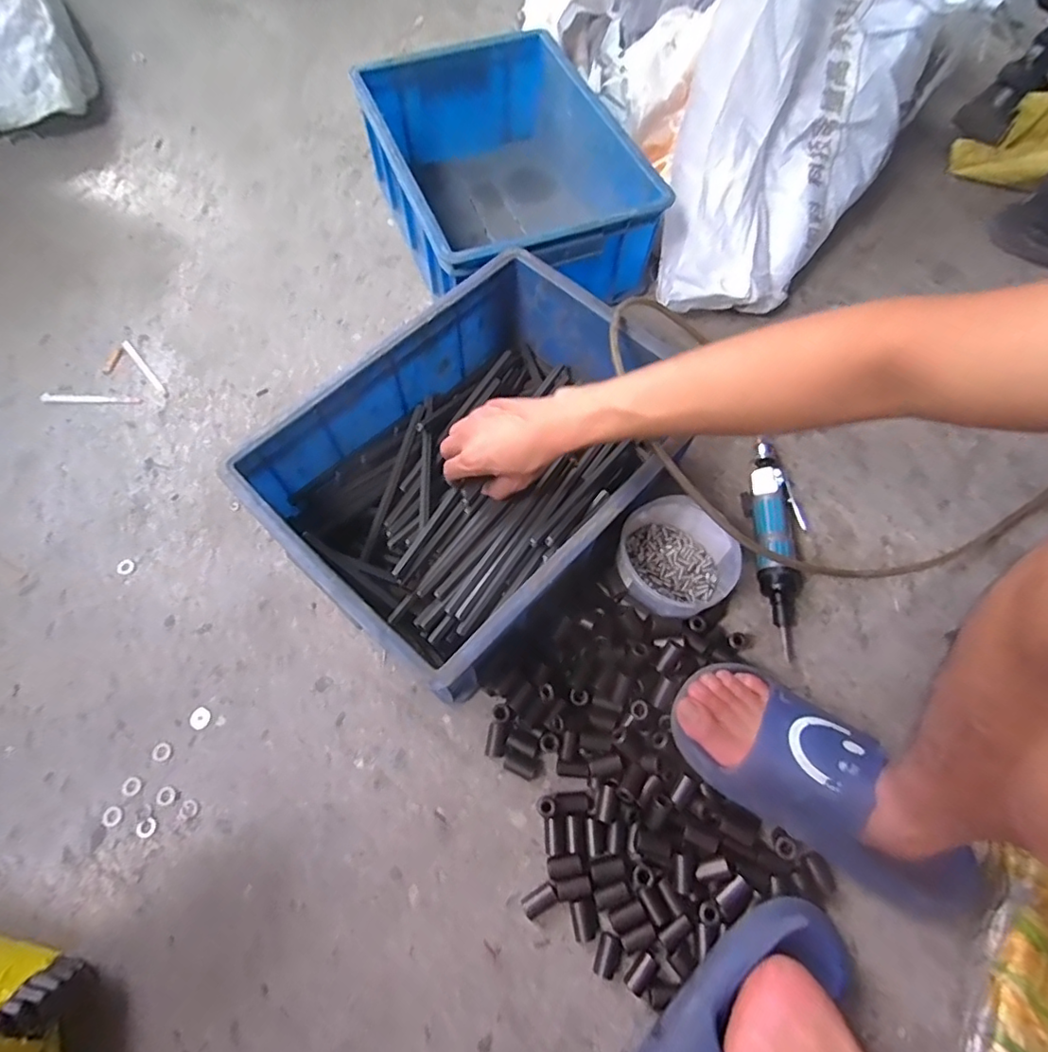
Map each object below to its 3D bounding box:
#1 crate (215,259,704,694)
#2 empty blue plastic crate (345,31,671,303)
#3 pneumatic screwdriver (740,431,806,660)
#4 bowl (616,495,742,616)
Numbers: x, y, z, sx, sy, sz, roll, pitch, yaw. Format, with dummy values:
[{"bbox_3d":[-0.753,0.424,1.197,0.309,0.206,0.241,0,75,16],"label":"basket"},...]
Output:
[{"bbox_3d":[-0.038,-0.061,0.585,0.288,0.153,0.390,39,70,15],"label":"crate"},{"bbox_3d":[-0.027,-0.472,0.775,0.295,0.154,0.409,-22,68,-11],"label":"empty blue plastic crate"},{"bbox_3d":[0.282,0.010,0.621,0.055,0.044,0.233,6,65,1],"label":"pneumatic screwdriver"},{"bbox_3d":[0.153,0.041,0.582,0.118,0.082,0.110,1,65,-1],"label":"bowl"}]

